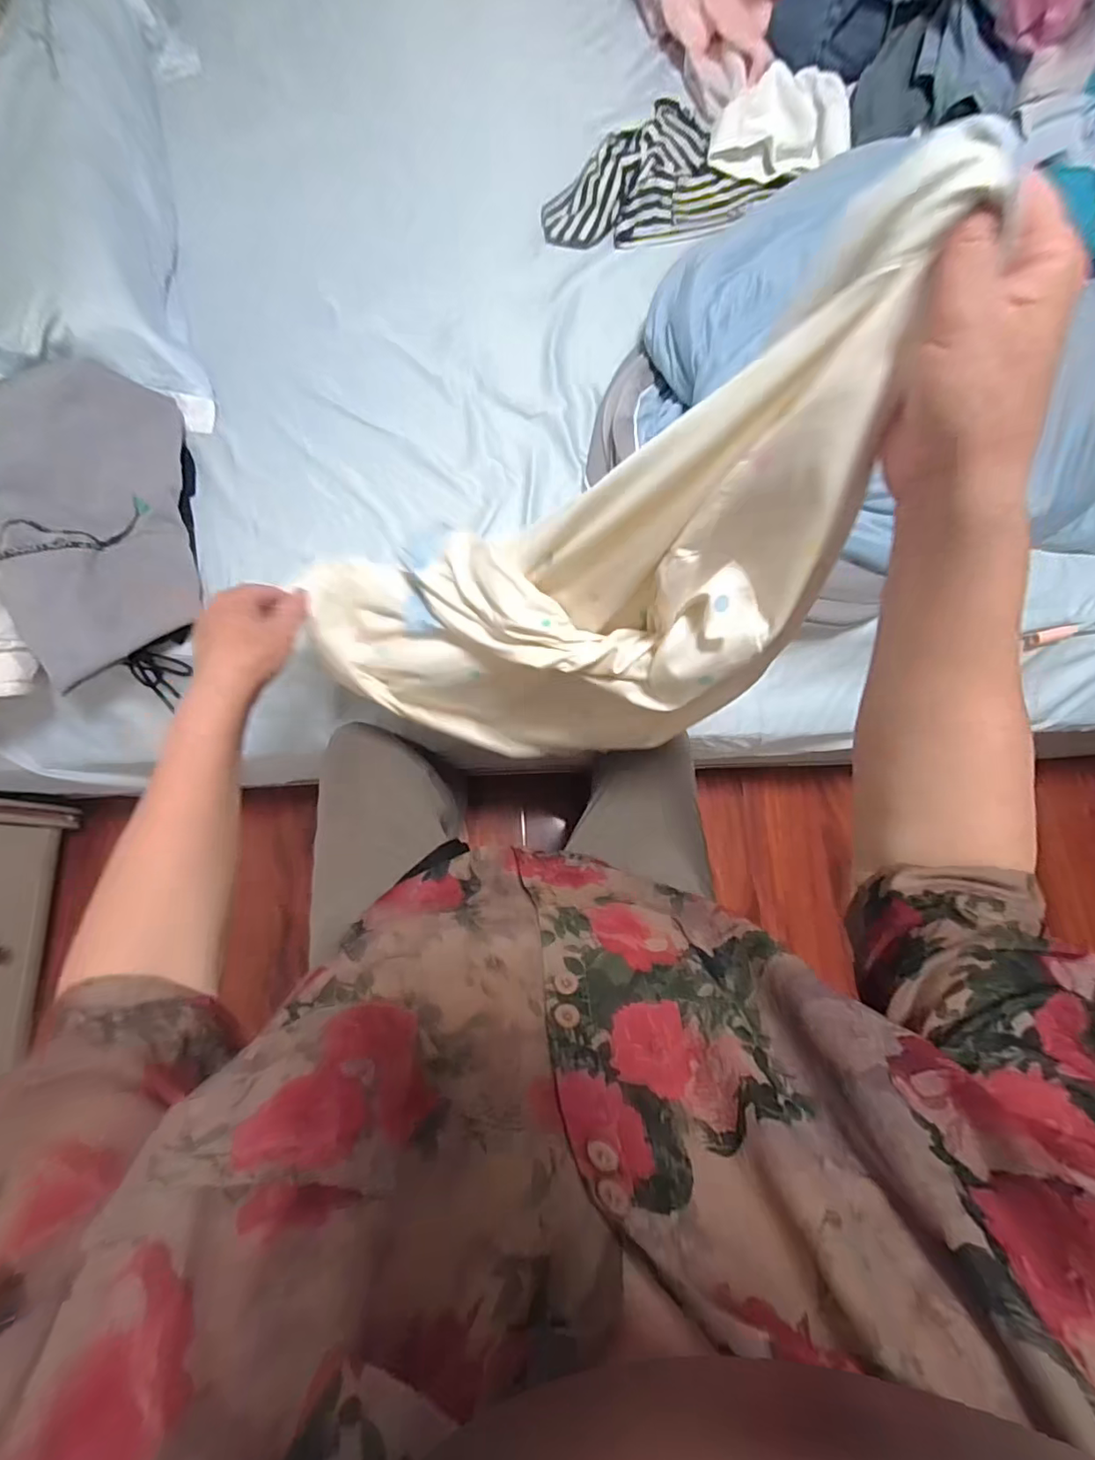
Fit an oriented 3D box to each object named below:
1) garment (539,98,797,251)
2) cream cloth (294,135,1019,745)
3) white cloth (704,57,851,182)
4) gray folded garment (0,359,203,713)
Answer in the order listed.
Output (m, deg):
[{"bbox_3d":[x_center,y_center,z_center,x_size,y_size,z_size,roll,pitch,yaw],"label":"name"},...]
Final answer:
[{"bbox_3d":[0.167,-0.806,0.820,0.339,0.067,0.179,-2,77,-2],"label":"garment"},{"bbox_3d":[0.049,-0.108,0.436,0.259,0.519,0.177,6,73,-39],"label":"cream cloth"},{"bbox_3d":[0.341,-0.889,0.822,0.187,0.054,0.142,8,76,1],"label":"white cloth"},{"bbox_3d":[-0.518,-0.235,0.657,0.170,0.111,0.359,-9,77,-4],"label":"gray folded garment"}]

